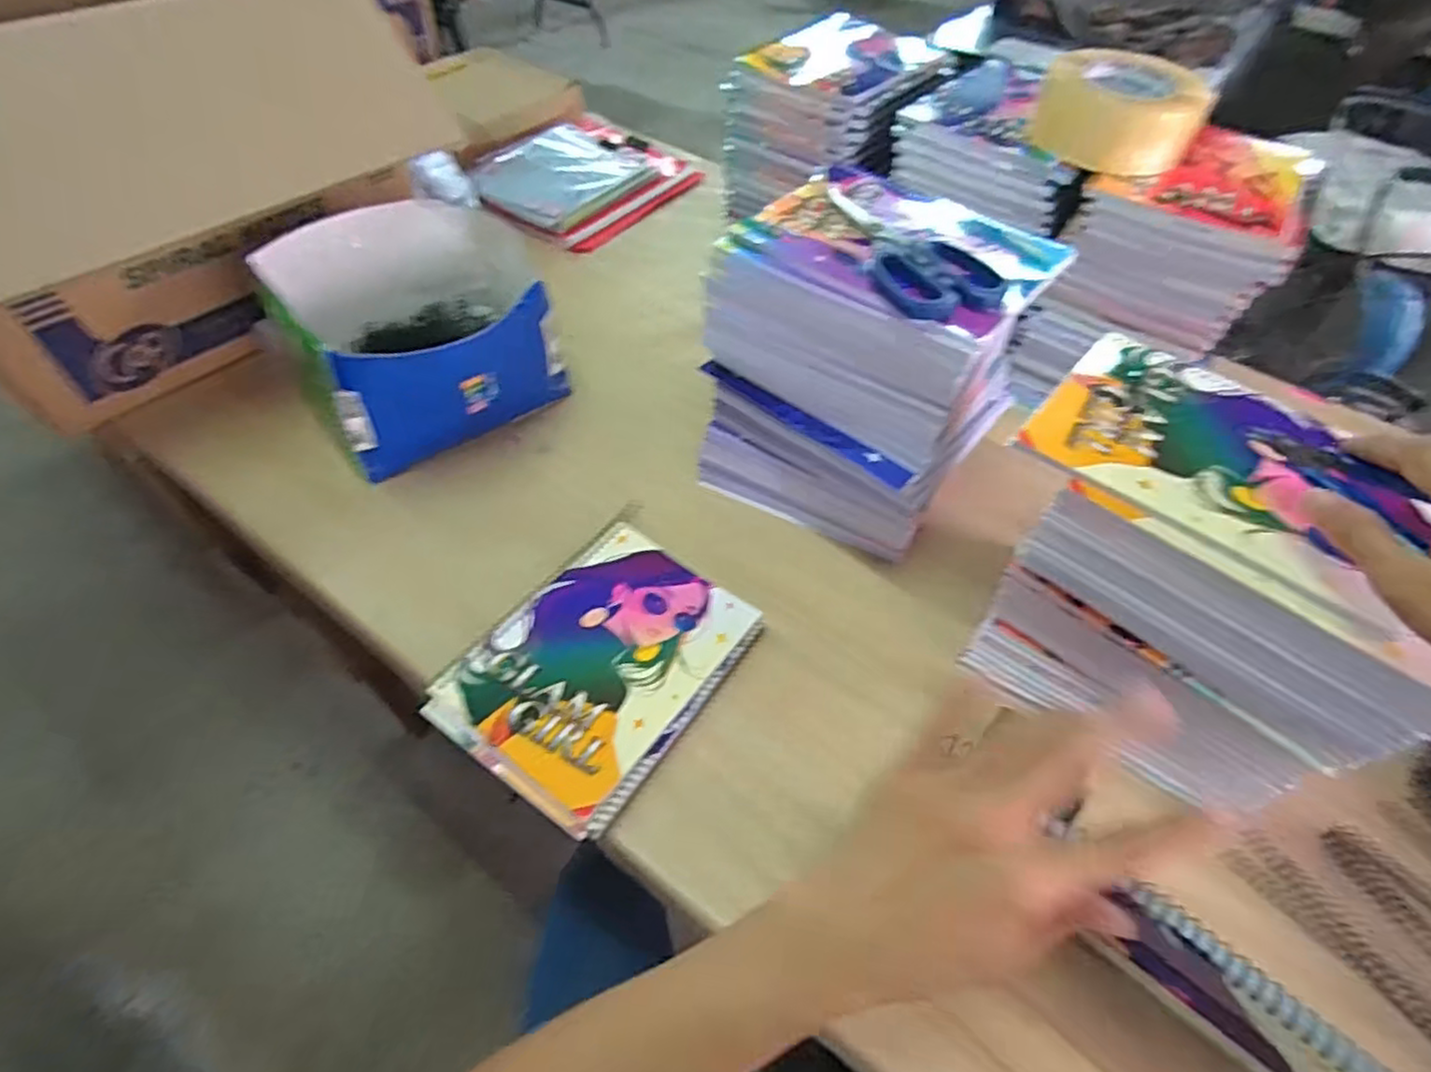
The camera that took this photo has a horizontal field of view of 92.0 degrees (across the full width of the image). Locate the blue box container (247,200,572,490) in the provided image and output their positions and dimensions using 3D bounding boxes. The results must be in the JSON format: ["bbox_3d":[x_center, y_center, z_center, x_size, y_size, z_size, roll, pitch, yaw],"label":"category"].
[{"bbox_3d":[-0.272,-0.193,0.644,0.206,0.117,0.234,-27,58,-24],"label":"blue box container"}]

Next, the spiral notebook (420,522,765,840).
[{"bbox_3d":[-0.081,0.089,0.498,0.154,0.014,0.201,29,55,19],"label":"spiral notebook"}]

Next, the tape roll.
[{"bbox_3d":[0.347,-0.367,0.597,0.117,0.055,0.117,2,51,-2],"label":"tape roll"}]

